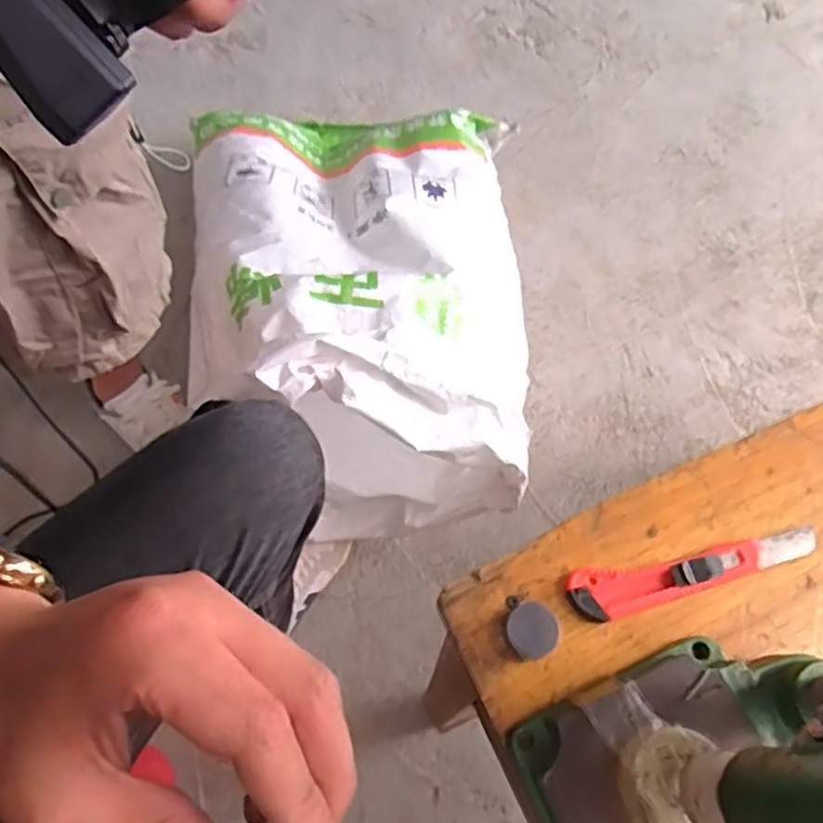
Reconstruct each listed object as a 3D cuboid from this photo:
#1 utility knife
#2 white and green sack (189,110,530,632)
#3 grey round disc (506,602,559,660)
[{"bbox_3d":[0.186,0.103,0.467,0.171,0.013,0.032,-13,68,-10],"label":"utility knife"},{"bbox_3d":[-0.049,-0.186,0.903,0.419,0.310,0.712,-1,66,-5],"label":"white and green sack"},{"bbox_3d":[0.075,0.137,0.444,0.030,0.015,0.031,2,66,-4],"label":"grey round disc"}]

